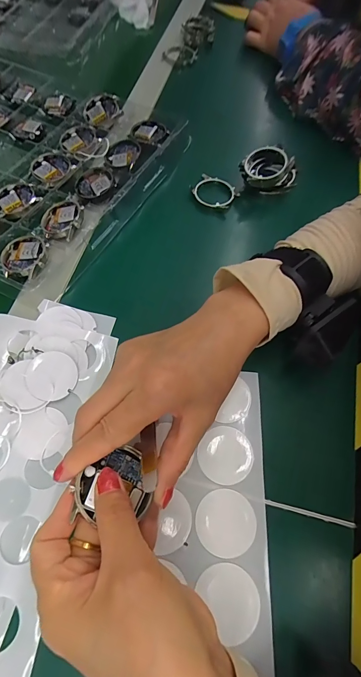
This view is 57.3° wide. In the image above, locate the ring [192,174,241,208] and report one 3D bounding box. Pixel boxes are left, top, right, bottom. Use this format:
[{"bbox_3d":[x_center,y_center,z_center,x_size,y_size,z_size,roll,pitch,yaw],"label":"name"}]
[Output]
[{"bbox_3d":[0.040,-0.169,0.381,0.052,0.008,0.044,30,67,11],"label":"ring"}]

